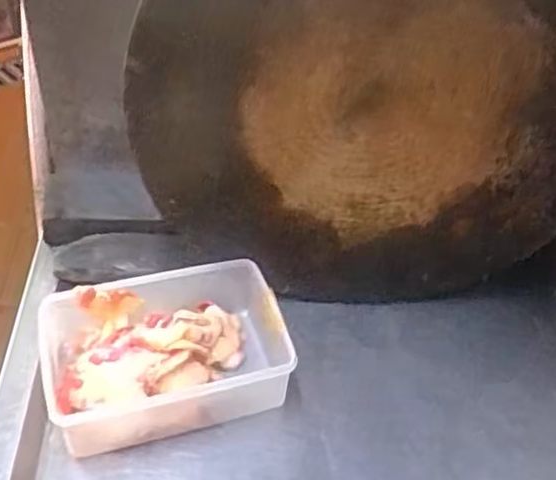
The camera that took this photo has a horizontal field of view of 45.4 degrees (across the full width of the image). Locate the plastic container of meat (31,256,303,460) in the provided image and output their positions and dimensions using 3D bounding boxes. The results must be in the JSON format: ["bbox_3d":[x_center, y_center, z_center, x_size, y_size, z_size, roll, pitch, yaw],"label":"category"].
[{"bbox_3d":[-0.099,0.102,0.595,0.198,0.078,0.139,-10,44,-13],"label":"plastic container of meat"}]

